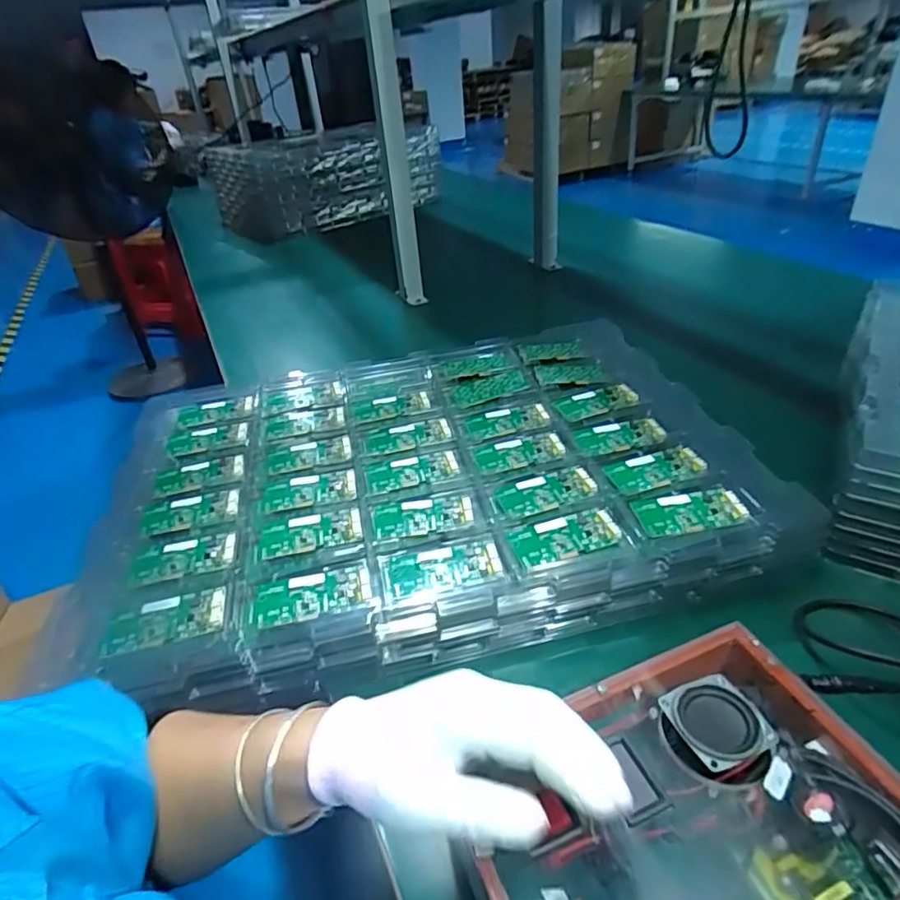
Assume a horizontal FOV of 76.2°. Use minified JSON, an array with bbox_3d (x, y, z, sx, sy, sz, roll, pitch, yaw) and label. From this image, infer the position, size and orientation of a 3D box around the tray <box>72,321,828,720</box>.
[{"bbox_3d":[-0.029,0.025,0.644,0.630,0.064,0.461,-12,37,-8],"label":"tray"}]

